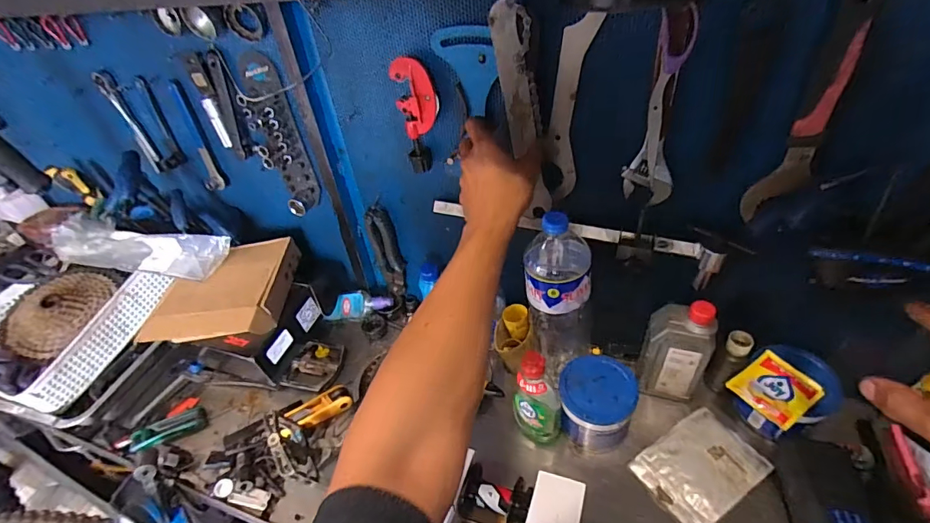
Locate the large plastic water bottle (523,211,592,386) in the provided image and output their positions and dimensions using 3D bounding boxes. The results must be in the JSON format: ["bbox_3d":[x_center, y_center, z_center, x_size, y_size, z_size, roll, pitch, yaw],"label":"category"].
[{"bbox_3d":[0.136,0.054,0.650,0.097,0.286,0.105,6,41,16],"label":"large plastic water bottle"}]

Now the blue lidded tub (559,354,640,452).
[{"bbox_3d":[0.186,0.200,0.637,0.097,0.092,0.092,-4,40,4],"label":"blue lidded tub"}]

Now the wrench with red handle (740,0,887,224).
[{"bbox_3d":[0.341,-0.146,0.448,0.052,0.230,0.015,2,40,11],"label":"wrench with red handle"}]

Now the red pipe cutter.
[{"bbox_3d":[-0.059,-0.190,0.594,0.051,0.149,0.026,-15,40,-8],"label":"red pipe cutter"}]

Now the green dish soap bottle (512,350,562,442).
[{"bbox_3d":[0.100,0.193,0.629,0.070,0.152,0.040,15,45,25],"label":"green dish soap bottle"}]

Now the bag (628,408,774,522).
[{"bbox_3d":[0.323,0.276,0.612,0.167,0.019,0.108,-25,42,-20],"label":"bag"}]

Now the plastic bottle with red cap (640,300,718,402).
[{"bbox_3d":[0.304,0.130,0.644,0.088,0.168,0.053,15,44,25],"label":"plastic bottle with red cap"}]

